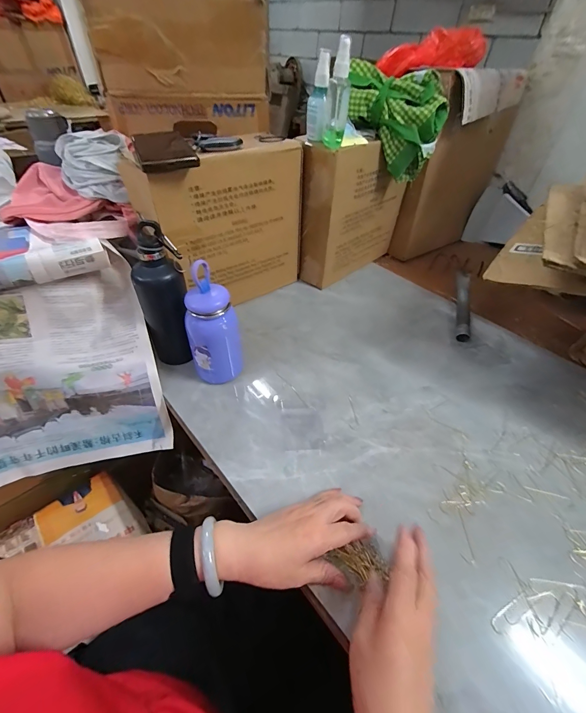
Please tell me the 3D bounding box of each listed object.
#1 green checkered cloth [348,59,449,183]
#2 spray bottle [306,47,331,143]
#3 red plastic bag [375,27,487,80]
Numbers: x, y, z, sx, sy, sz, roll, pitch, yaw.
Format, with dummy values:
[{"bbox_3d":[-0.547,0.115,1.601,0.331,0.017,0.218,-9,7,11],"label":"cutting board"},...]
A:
[{"bbox_3d":[0.178,-0.433,0.604,0.186,0.149,0.095,8,45,4],"label":"green checkered cloth"},{"bbox_3d":[0.041,-0.427,0.538,0.031,0.124,0.031,5,44,1],"label":"spray bottle"},{"bbox_3d":[0.277,-0.611,0.647,0.200,0.072,0.052,13,45,9],"label":"red plastic bag"}]

